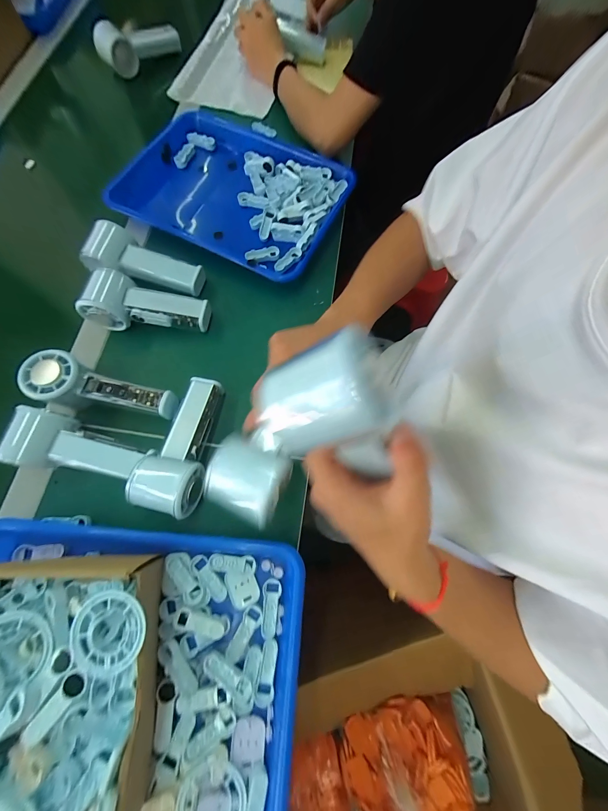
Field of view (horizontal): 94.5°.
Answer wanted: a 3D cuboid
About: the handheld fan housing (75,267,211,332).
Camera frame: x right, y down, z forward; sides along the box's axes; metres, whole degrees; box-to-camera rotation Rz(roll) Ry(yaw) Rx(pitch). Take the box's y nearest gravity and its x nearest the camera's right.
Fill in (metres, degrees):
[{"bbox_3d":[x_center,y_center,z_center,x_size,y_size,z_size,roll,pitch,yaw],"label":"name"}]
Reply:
[{"bbox_3d":[-0.202,-0.133,0.368,0.146,0.050,0.056,3,72,-13],"label":"handheld fan housing"}]

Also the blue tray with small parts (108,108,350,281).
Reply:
[{"bbox_3d":[-0.108,-0.328,0.443,0.325,0.063,0.248,20,74,6],"label":"blue tray with small parts"}]

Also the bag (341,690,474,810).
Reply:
[{"bbox_3d":[0.161,0.579,0.439,0.193,0.114,0.176,9,73,3],"label":"bag"}]

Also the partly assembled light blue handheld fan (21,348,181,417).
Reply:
[{"bbox_3d":[-0.228,-0.017,0.327,0.150,0.043,0.052,13,72,-11],"label":"partly assembled light blue handheld fan"}]

